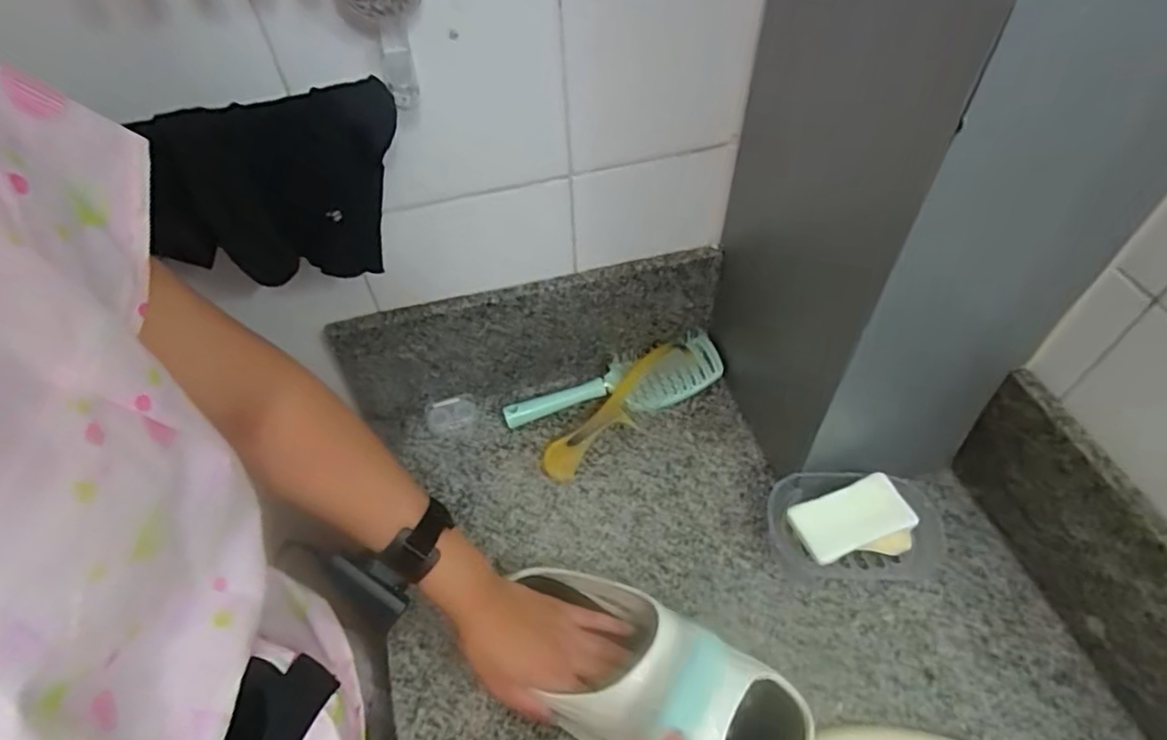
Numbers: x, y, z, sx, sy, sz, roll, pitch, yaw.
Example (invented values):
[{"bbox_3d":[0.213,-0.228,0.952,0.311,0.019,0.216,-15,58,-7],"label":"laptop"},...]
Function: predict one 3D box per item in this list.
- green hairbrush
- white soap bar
[{"bbox_3d":[0.037,0.023,0.730,0.256,0.045,0.069,-18,52,-12],"label":"green hairbrush"},{"bbox_3d":[0.241,0.132,0.576,0.101,0.014,0.055,-17,53,-11],"label":"white soap bar"}]

